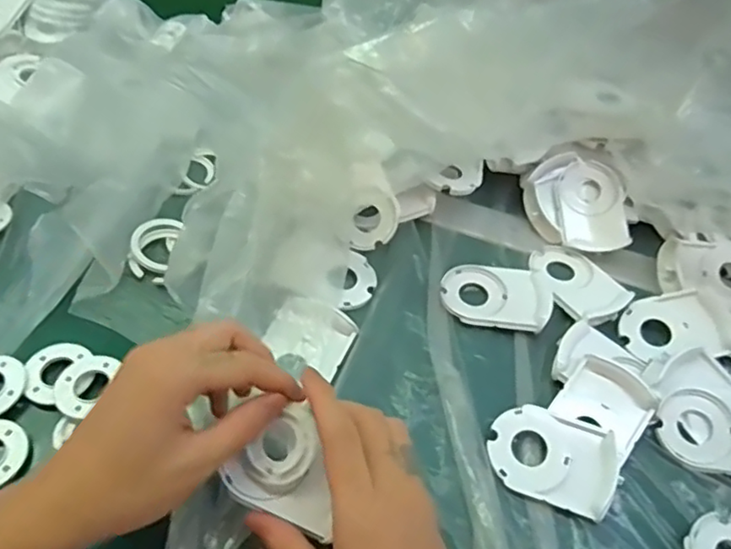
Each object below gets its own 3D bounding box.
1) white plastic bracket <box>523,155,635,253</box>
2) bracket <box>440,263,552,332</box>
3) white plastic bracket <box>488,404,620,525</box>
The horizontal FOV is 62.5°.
[{"bbox_3d":[0.188,-0.061,0.531,0.082,0.015,0.096,-20,72,-5],"label":"white plastic bracket"},{"bbox_3d":[0.103,0.014,0.472,0.082,0.013,0.056,11,50,1],"label":"bracket"},{"bbox_3d":[0.122,0.117,0.390,0.079,0.015,0.056,21,51,9],"label":"white plastic bracket"}]

